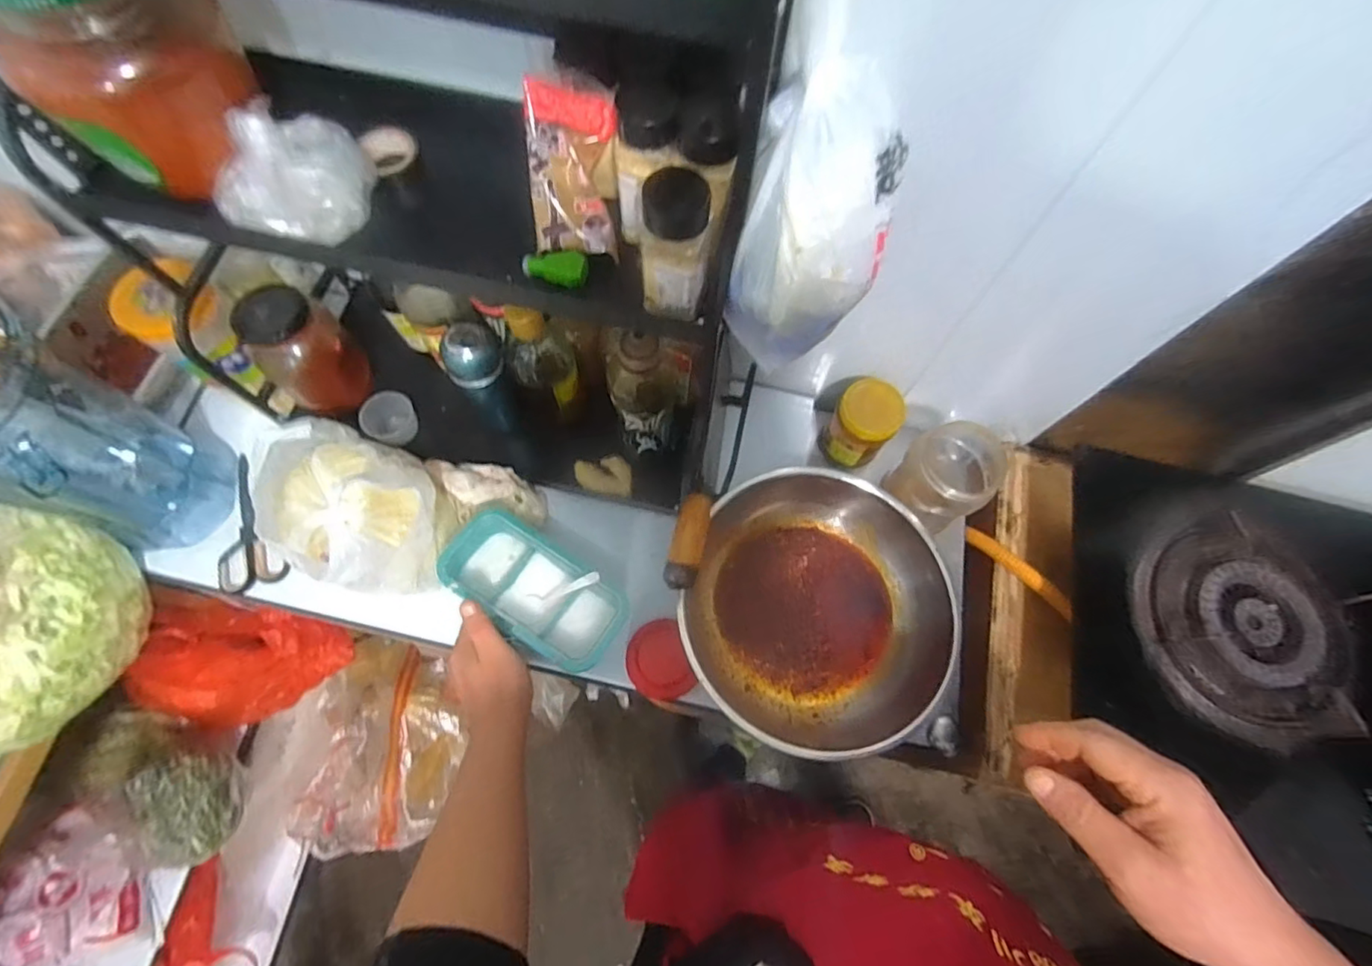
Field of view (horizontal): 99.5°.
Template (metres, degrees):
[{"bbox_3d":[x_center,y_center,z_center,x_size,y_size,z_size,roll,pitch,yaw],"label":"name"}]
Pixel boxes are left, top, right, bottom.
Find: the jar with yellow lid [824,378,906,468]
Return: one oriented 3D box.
[{"bbox_3d":[0.205,-0.064,0.692,0.069,0.105,0.072,1,70,-2],"label":"jar with yellow lid"}]

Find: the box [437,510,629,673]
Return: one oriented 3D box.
[{"bbox_3d":[-0.158,0.112,0.603,0.184,0.061,0.101,34,72,10],"label":"box"}]

